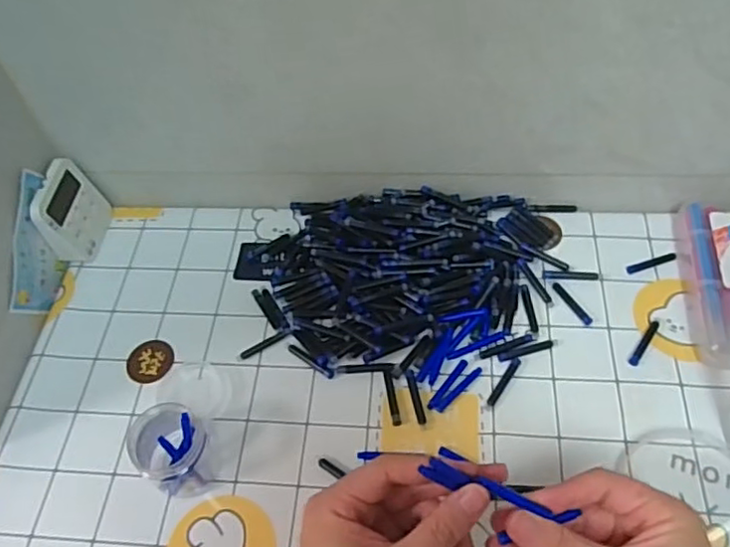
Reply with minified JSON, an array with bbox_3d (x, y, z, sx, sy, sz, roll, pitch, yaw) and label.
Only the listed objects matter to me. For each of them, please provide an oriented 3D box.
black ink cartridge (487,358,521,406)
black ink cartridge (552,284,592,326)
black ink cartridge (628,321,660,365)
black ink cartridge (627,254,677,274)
[{"bbox_3d":[0.111,0.085,0.505,0.008,0.004,0.047,28,61,22],"label":"black ink cartridge"},{"bbox_3d":[0.176,0.025,0.540,0.008,0.004,0.045,-28,57,-16],"label":"black ink cartridge"},{"bbox_3d":[0.227,0.056,0.517,0.009,0.004,0.048,31,62,23],"label":"black ink cartridge"},{"bbox_3d":[0.253,-0.010,0.564,0.045,0.006,0.008,-15,55,-7],"label":"black ink cartridge"}]

